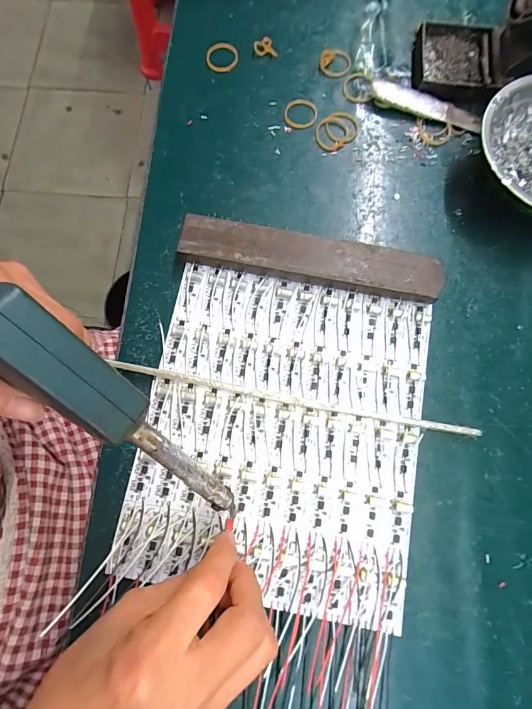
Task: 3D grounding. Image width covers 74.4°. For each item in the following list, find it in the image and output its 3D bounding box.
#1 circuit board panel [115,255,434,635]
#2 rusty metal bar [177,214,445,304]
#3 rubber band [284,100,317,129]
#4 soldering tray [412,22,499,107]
[{"bbox_3d":[0.012,0.054,0.251,0.193,0.008,0.222,11,78,2],"label":"circuit board panel"},{"bbox_3d":[0.033,-0.073,0.271,0.195,0.018,0.035,11,78,2],"label":"rusty metal bar"},{"bbox_3d":[0.030,-0.209,0.304,0.028,0.004,0.029,0,78,-1],"label":"rubber band"},{"bbox_3d":[0.162,-0.252,0.303,0.064,0.014,0.070,9,78,1],"label":"soldering tray"}]

